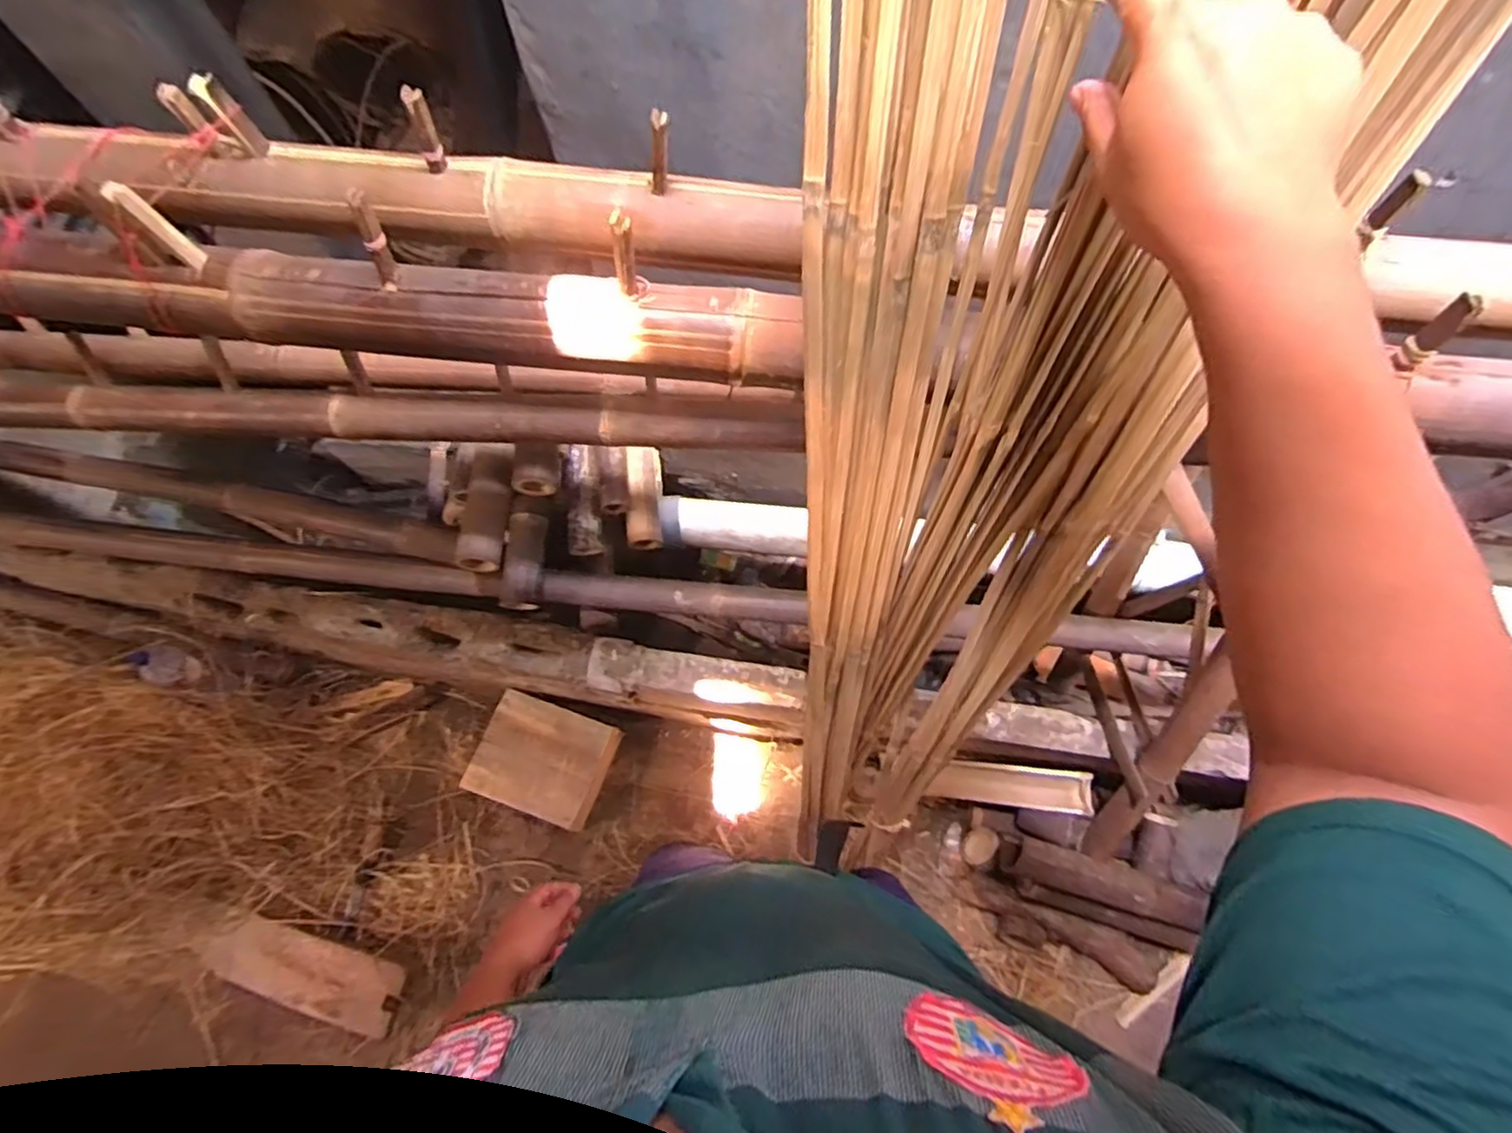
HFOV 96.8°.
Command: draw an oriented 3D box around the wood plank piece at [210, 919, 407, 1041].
[{"bbox_3d":[-0.918,0.821,1.357,0.401,0.034,0.125,16,71,2],"label":"wood plank piece"}]

